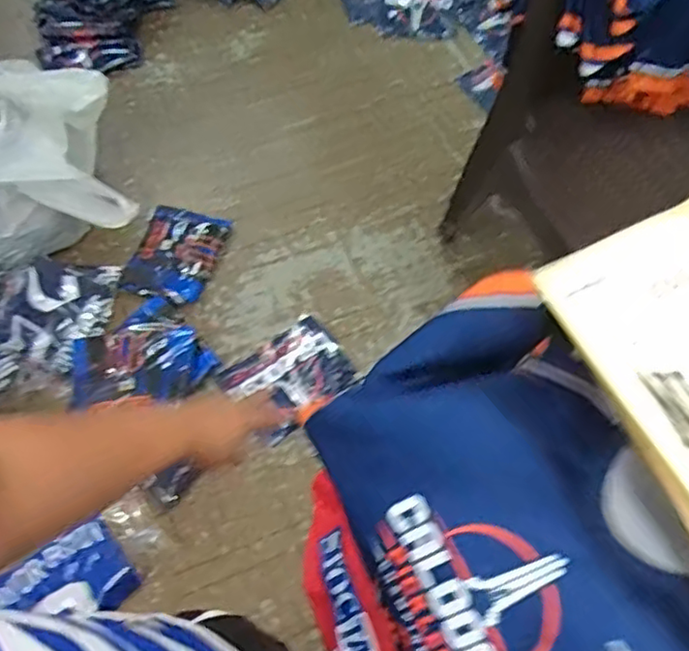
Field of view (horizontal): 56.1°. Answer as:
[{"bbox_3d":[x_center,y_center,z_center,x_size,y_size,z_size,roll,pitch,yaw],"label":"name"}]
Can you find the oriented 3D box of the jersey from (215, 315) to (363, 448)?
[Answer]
[{"bbox_3d":[-0.119,0.105,1.399,0.245,0.043,0.201,-39,67,-19],"label":"jersey"}]

